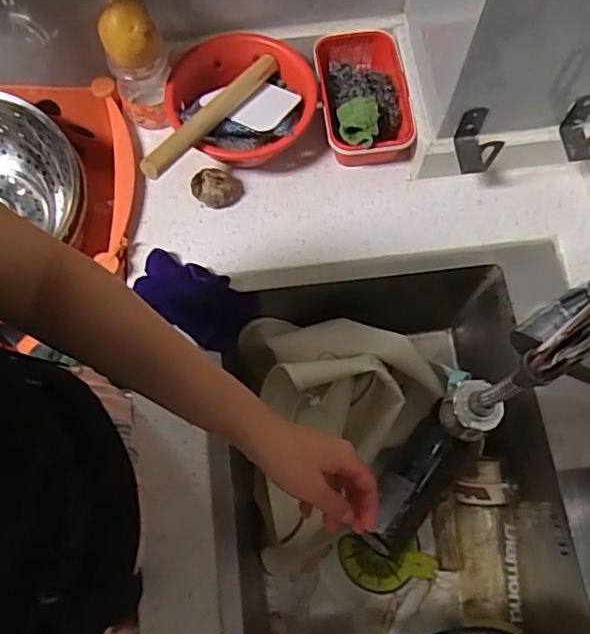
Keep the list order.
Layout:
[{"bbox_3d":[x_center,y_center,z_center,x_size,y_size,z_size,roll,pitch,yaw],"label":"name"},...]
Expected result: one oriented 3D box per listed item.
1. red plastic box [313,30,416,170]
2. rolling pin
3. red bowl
[{"bbox_3d":[0.088,-0.279,0.747,0.110,0.071,0.177,-7,71,-2],"label":"red plastic box"},{"bbox_3d":[-0.095,-0.243,0.692,0.030,0.025,0.240,32,61,11],"label":"rolling pin"},{"bbox_3d":[-0.067,-0.264,0.739,0.177,0.068,0.174,-6,71,-1],"label":"red bowl"}]

